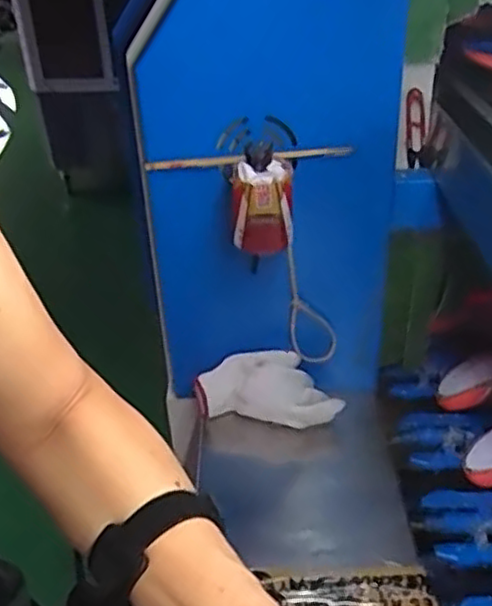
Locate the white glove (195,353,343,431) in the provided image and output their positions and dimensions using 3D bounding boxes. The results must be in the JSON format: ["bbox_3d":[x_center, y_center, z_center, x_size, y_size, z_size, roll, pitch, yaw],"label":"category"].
[{"bbox_3d":[0.030,0.104,0.876,0.185,0.075,0.074,5,31,13],"label":"white glove"}]

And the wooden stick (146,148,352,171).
[{"bbox_3d":[0.001,-0.161,0.762,0.230,0.016,0.008,-1,30,3],"label":"wooden stick"}]

